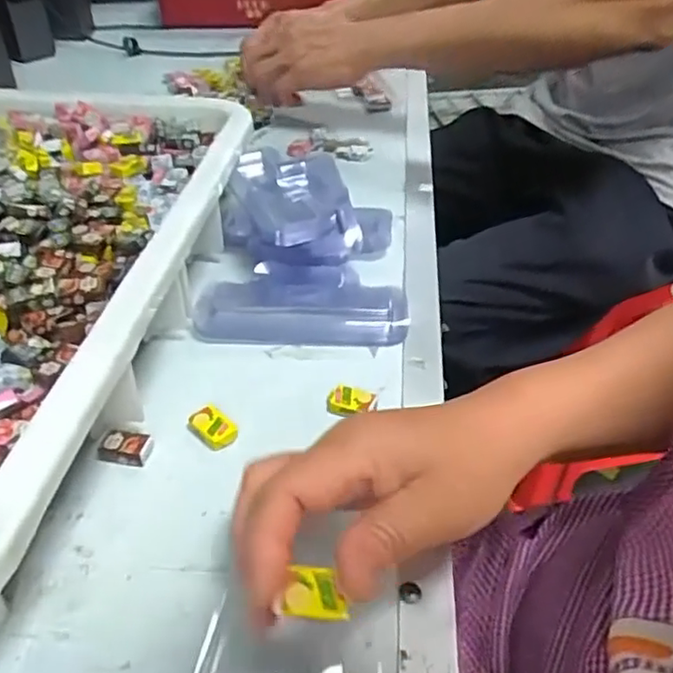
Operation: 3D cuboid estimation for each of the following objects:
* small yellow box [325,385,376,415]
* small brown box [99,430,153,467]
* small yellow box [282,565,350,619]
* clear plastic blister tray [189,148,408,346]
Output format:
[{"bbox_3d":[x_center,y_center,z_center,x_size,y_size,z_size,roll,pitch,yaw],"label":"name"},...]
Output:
[{"bbox_3d":[0.008,0.039,0.365,0.027,0.012,0.017,7,40,8],"label":"small yellow box"},{"bbox_3d":[-0.113,0.060,0.336,0.028,0.008,0.017,7,41,8],"label":"small brown box"},{"bbox_3d":[-0.007,0.091,0.223,0.022,0.006,0.016,4,40,4],"label":"small yellow box"},{"bbox_3d":[-0.021,-0.069,0.456,0.140,0.051,0.175,1,40,1],"label":"clear plastic blister tray"}]

